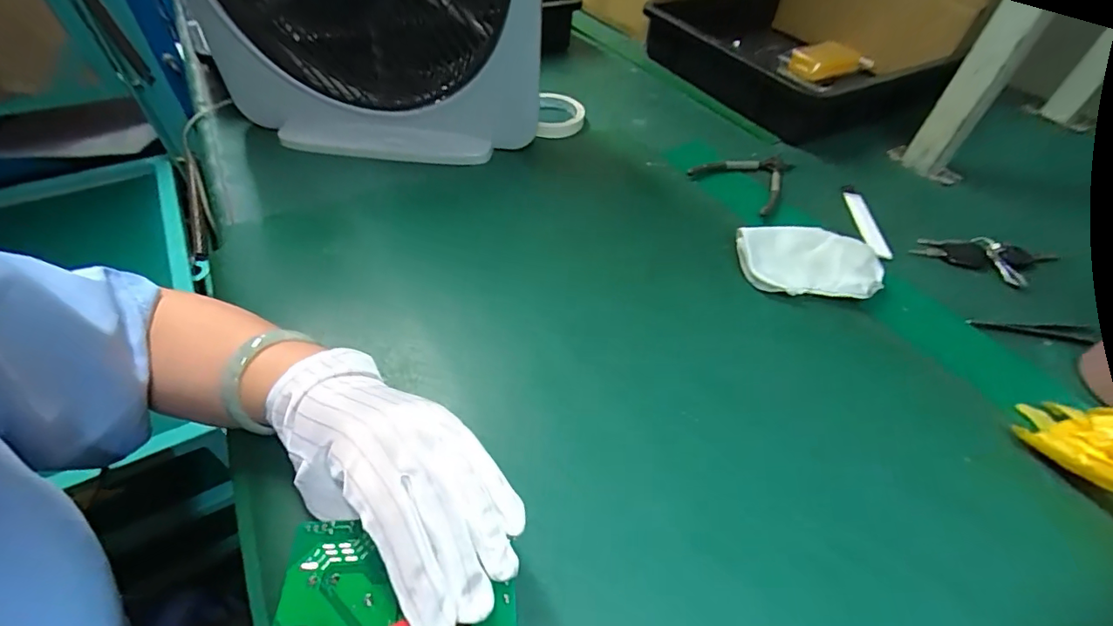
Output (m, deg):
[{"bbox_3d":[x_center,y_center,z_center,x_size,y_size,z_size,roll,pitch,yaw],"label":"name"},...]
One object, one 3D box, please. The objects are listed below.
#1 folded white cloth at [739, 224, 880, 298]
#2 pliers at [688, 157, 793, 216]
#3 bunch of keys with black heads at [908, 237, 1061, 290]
[{"bbox_3d":[0.250,-0.049,0.480,0.127,0.029,0.079,5,48,0],"label":"folded white cloth"},{"bbox_3d":[0.224,-0.166,0.598,0.104,0.022,0.134,25,51,18],"label":"pliers"},{"bbox_3d":[0.468,-0.058,0.512,0.153,0.020,0.063,10,48,4],"label":"bunch of keys with black heads"}]

